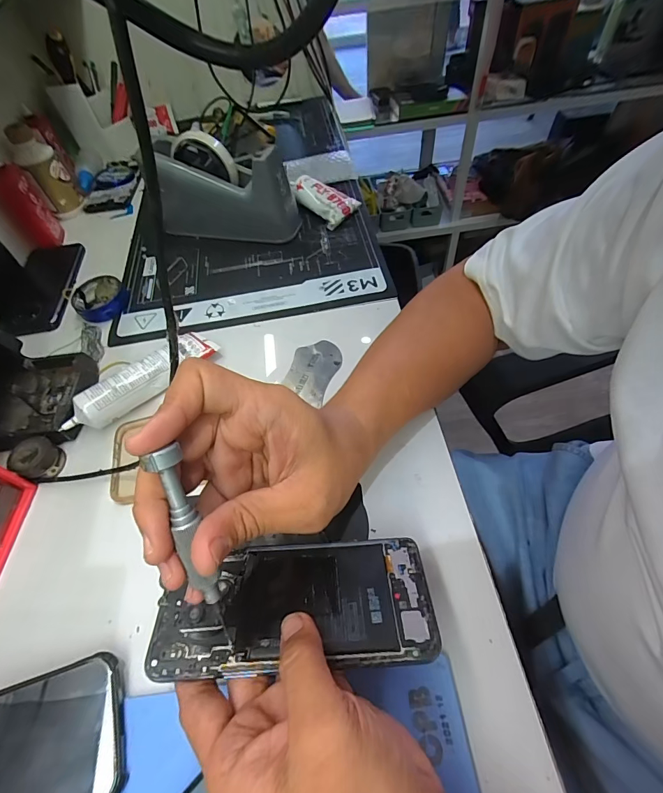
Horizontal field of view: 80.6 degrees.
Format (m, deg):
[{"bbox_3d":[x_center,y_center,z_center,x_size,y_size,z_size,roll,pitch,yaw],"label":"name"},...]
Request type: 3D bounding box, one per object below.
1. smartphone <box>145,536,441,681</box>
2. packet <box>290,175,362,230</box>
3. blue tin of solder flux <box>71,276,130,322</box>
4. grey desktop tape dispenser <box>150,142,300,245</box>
[{"bbox_3d":[-0.021,0.122,0.234,0.157,0.004,0.071,-3,39,-3],"label":"smartphone"},{"bbox_3d":[-0.011,-0.277,0.546,0.095,0.032,0.059,38,67,26],"label":"packet"},{"bbox_3d":[-0.283,-0.122,0.481,0.061,0.018,0.065,-2,56,4],"label":"blue tin of solder flux"},{"bbox_3d":[-0.146,-0.263,0.514,0.197,0.099,0.057,3,56,7],"label":"grey desktop tape dispenser"}]

